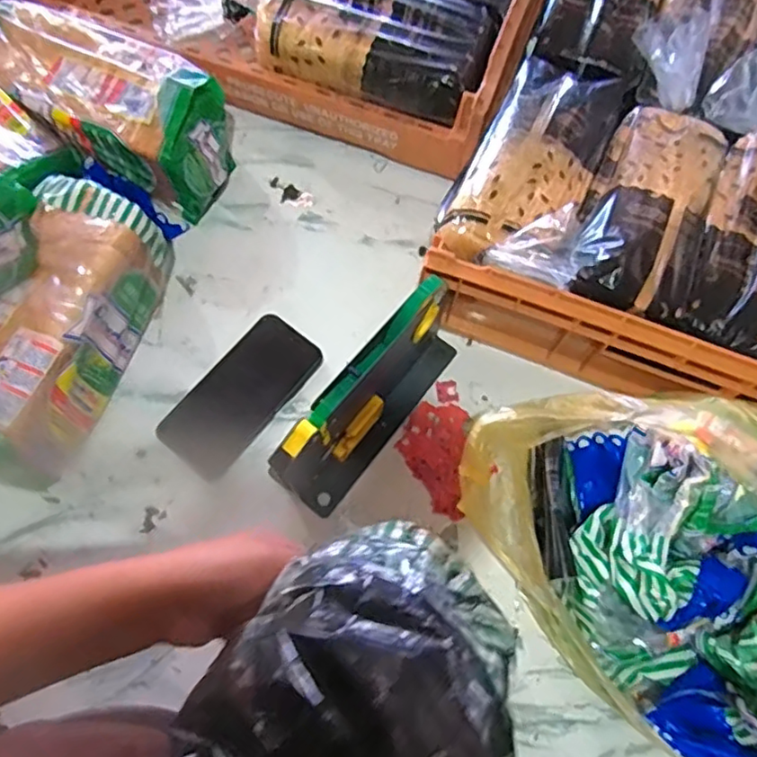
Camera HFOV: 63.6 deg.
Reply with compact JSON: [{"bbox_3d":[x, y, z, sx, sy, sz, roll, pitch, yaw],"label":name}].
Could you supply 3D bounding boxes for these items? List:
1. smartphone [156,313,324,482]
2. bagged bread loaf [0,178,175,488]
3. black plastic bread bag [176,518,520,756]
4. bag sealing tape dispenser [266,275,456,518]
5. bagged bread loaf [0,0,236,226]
[{"bbox_3d":[-0.135,0.016,0.604,0.077,0.016,0.166,39,74,10],"label":"smartphone"},{"bbox_3d":[-0.303,-0.042,0.564,0.112,0.111,0.272,20,72,4],"label":"bagged bread loaf"},{"bbox_3d":[0.009,0.130,0.268,0.115,0.109,0.122,37,74,9],"label":"black plastic bread bag"},{"bbox_3d":[0.002,0.014,0.540,0.055,0.145,0.213,37,74,9],"label":"bag sealing tape dispenser"},{"bbox_3d":[-0.287,-0.294,0.651,0.270,0.114,0.142,35,74,9],"label":"bagged bread loaf"}]

